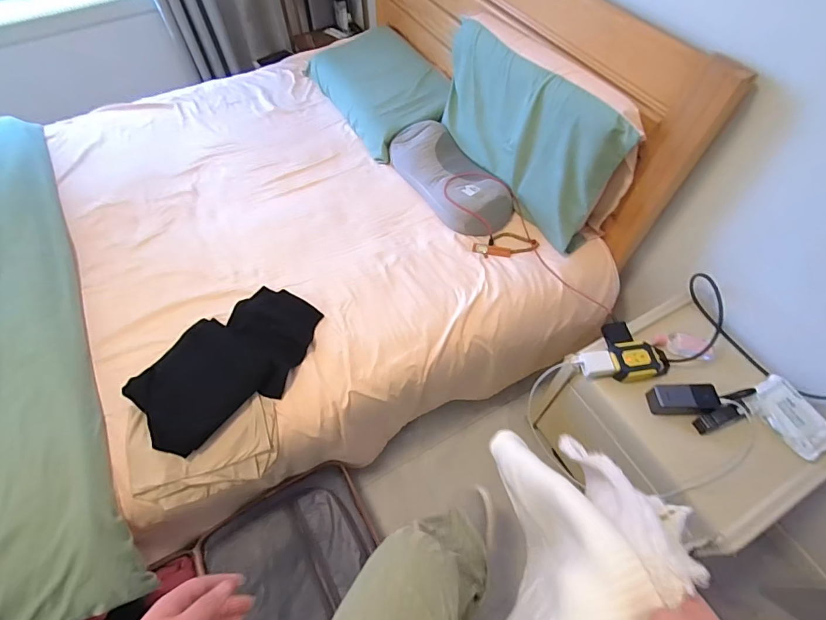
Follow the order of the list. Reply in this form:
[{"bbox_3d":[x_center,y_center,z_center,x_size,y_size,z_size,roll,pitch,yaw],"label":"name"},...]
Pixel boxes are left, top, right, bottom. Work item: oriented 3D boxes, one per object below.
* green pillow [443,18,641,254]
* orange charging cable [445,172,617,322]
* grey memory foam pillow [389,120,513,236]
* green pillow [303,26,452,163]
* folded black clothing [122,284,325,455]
[{"bbox_3d":[0.295,-0.525,1.169,0.130,0.317,0.669,-27,62,-15],"label":"green pillow"},{"bbox_3d":[0.321,-0.193,1.183,0.172,0.125,0.606,-35,62,-19],"label":"orange charging cable"},{"bbox_3d":[0.108,-0.417,1.321,0.196,0.116,0.476,-28,60,-15],"label":"grey memory foam pillow"},{"bbox_3d":[-0.112,-0.826,1.571,0.364,0.176,0.640,-25,59,-14],"label":"green pillow"},{"bbox_3d":[-0.440,0.119,1.024,0.274,0.033,0.440,39,66,22],"label":"folded black clothing"}]

